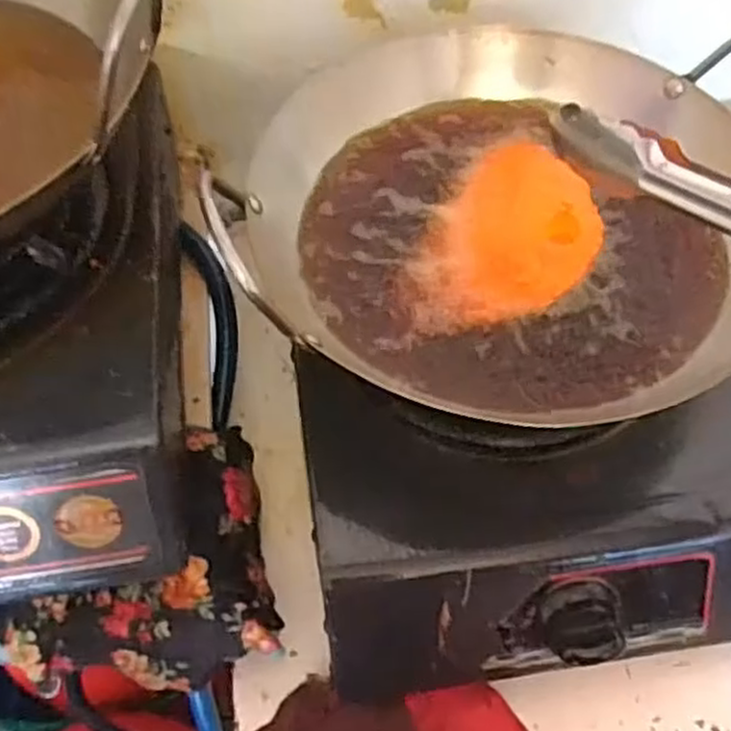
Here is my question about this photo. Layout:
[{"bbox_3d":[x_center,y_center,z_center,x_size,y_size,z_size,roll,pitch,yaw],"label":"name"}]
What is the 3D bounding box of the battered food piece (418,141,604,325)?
[{"bbox_3d":[0.092,-0.082,0.458,0.093,0.017,0.143,26,60,17],"label":"battered food piece"}]

